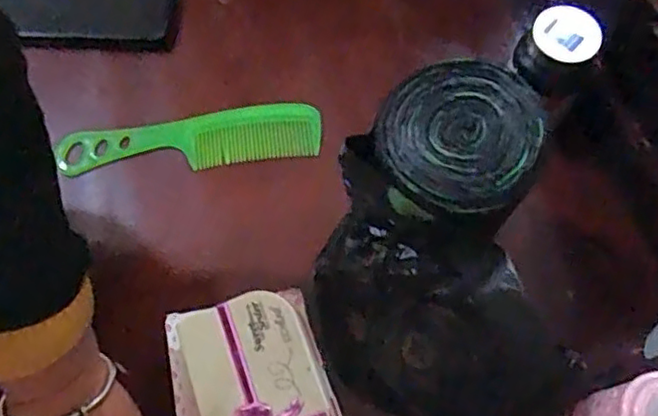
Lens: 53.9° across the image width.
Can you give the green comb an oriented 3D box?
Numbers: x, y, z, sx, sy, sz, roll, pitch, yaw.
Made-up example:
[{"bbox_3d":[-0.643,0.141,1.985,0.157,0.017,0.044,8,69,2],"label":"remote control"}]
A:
[{"bbox_3d":[-0.111,-0.053,0.523,0.206,0.009,0.043,-7,78,-1],"label":"green comb"}]

